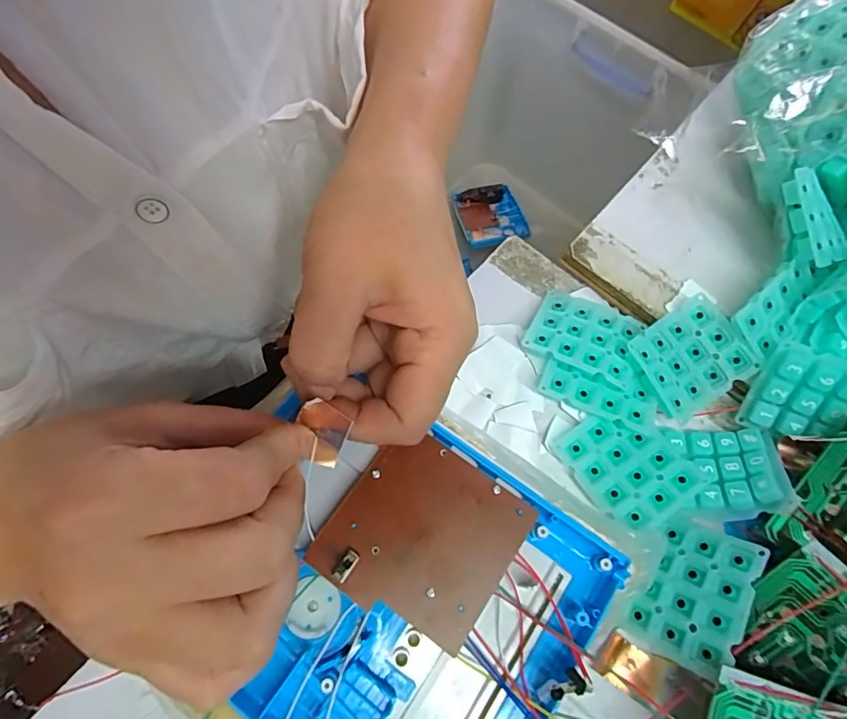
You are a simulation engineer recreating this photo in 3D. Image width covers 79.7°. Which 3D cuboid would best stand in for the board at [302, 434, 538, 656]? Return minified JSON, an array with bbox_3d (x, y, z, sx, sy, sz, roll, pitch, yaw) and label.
[{"bbox_3d":[0.000,0.075,0.217,0.072,0.005,0.072,34,71,11],"label":"board"}]

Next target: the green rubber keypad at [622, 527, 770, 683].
[{"bbox_3d":[0.120,0.105,0.227,0.043,0.005,0.057,11,68,51],"label":"green rubber keypad"}]

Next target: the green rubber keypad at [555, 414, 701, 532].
[{"bbox_3d":[0.102,0.053,0.259,0.048,0.015,0.056,-29,72,-12],"label":"green rubber keypad"}]

